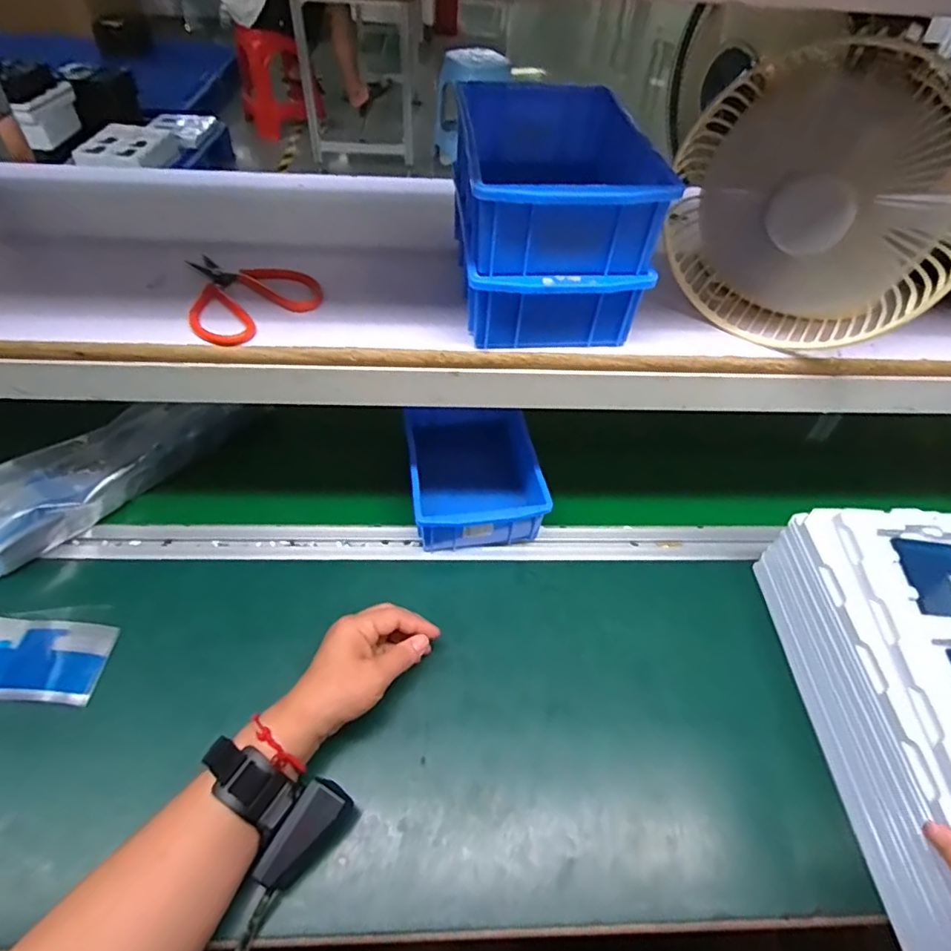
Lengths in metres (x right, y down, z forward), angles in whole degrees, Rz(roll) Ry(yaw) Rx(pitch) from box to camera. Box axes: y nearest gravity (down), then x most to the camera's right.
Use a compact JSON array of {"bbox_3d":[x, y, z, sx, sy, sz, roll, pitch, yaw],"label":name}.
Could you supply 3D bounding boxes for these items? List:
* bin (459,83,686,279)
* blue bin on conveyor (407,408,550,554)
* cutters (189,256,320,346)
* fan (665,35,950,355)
[{"bbox_3d":[0.056,-0.226,0.428,0.129,0.059,0.191,-2,50,-6],"label":"bin"},{"bbox_3d":[-0.002,-0.006,0.618,0.137,0.065,0.177,-3,50,-7],"label":"blue bin on conveyor"},{"bbox_3d":[-0.202,-0.150,0.464,0.124,0.023,0.099,29,54,20],"label":"cutters"},{"bbox_3d":[0.240,-0.185,0.407,0.196,0.177,0.058,33,55,22],"label":"fan"}]

